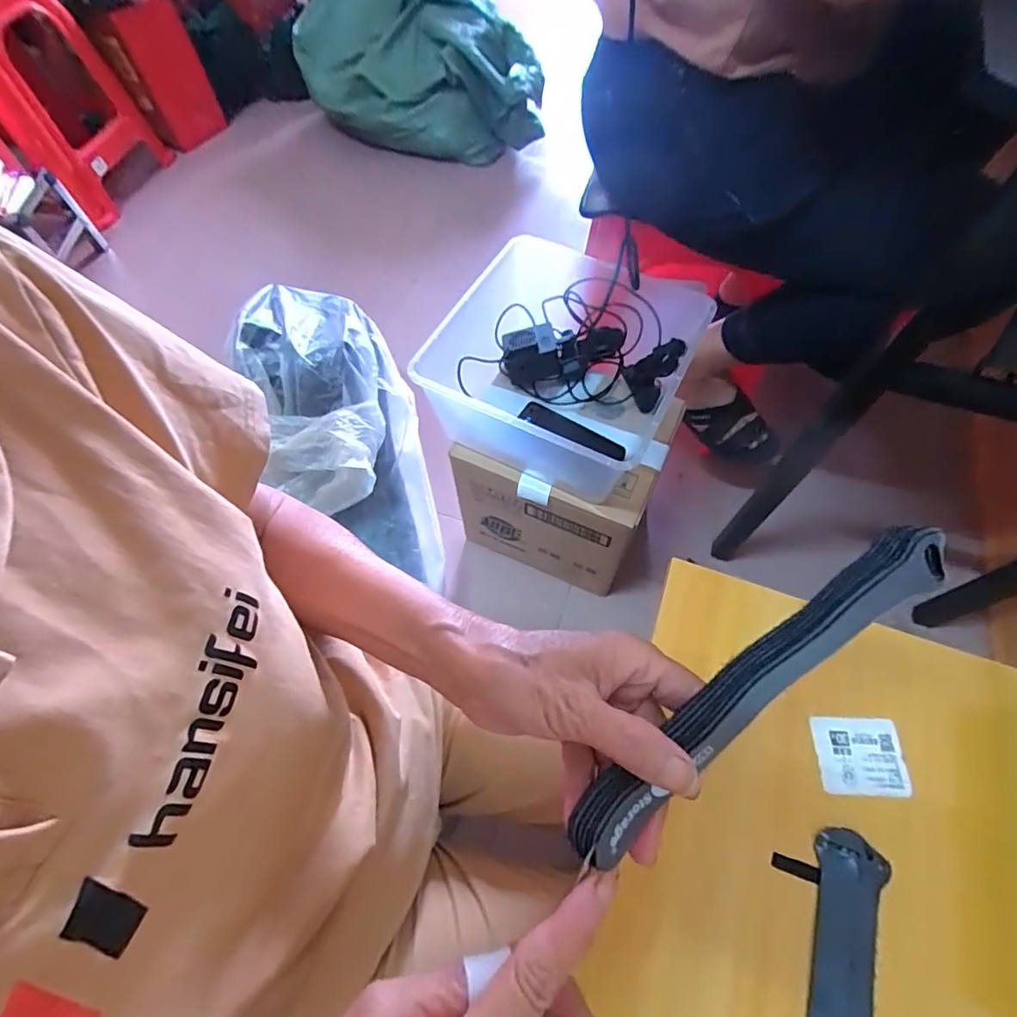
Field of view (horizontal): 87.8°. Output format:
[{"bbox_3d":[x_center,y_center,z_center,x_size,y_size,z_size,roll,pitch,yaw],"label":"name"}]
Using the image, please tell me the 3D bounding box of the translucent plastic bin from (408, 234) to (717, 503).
[{"bbox_3d":[0.074,-0.194,0.732,0.292,0.150,0.280,25,66,15],"label":"translucent plastic bin"}]

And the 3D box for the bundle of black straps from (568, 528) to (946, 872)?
[{"bbox_3d":[0.103,0.073,0.218,0.191,0.016,0.027,-38,67,-5],"label":"bundle of black straps"}]

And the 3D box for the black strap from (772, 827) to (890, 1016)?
[{"bbox_3d":[0.179,0.293,0.304,0.059,0.009,0.197,19,64,12],"label":"black strap"}]

